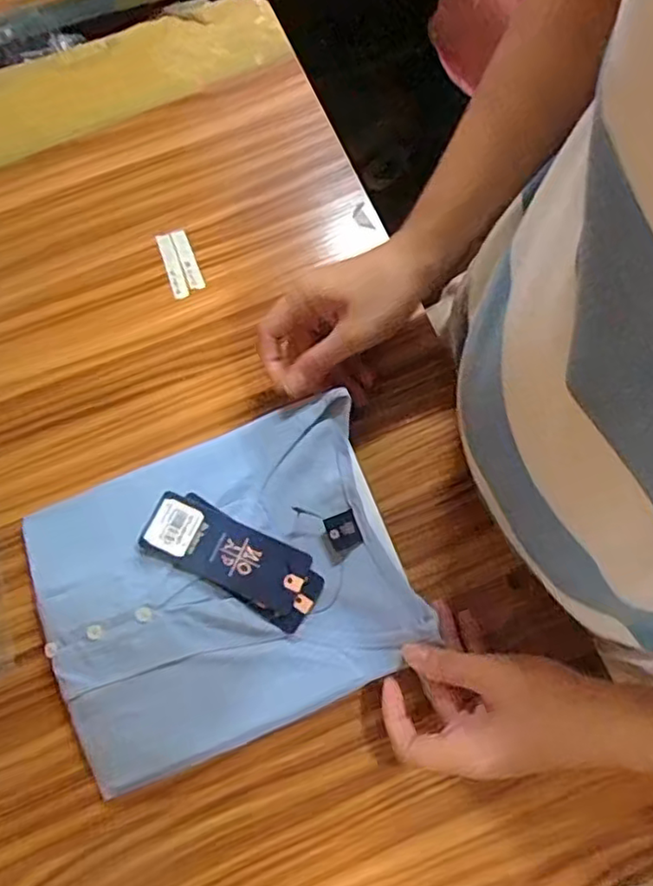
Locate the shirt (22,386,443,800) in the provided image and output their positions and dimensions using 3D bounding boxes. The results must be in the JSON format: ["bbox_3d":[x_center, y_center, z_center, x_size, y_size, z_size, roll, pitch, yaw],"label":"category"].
[{"bbox_3d":[-0.076,0.101,0.449,0.250,0.034,0.203,-22,75,-6],"label":"shirt"}]

